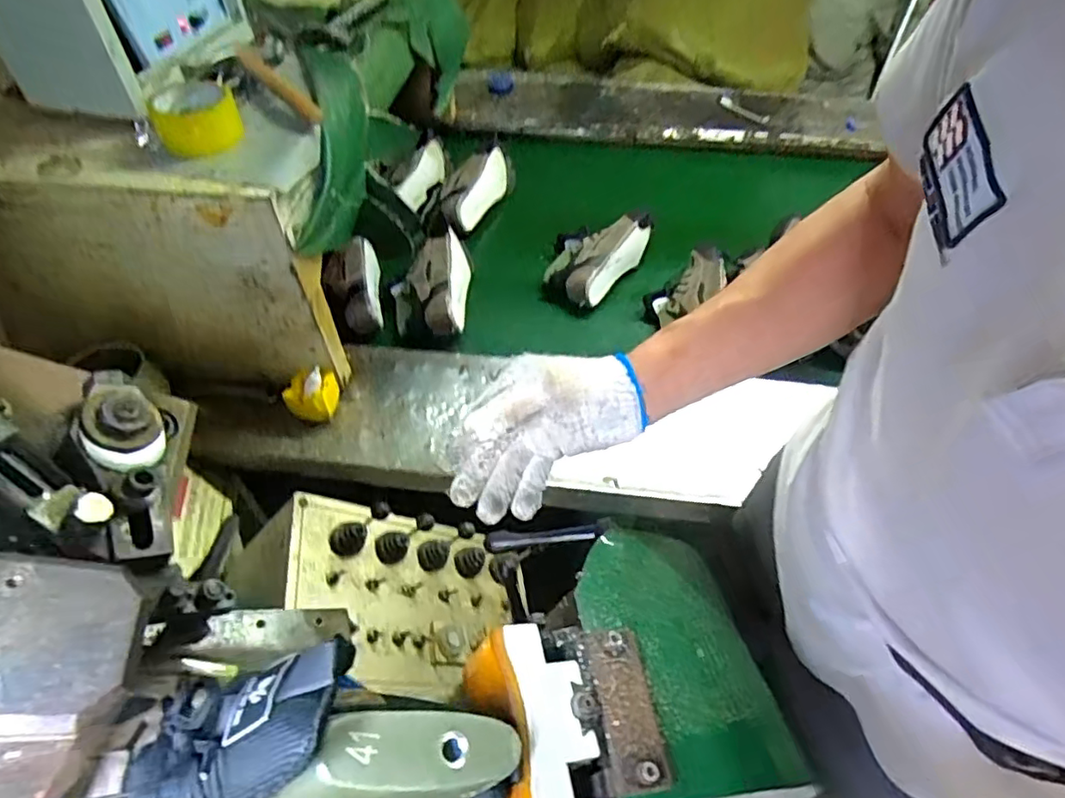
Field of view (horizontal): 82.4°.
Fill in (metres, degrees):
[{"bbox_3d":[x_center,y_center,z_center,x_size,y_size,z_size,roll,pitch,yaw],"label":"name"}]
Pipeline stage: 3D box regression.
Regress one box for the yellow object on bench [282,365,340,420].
[{"bbox_3d":[-0.325,-0.013,0.895,0.075,0.058,0.068,-8,52,-6],"label":"yellow object on bench"}]

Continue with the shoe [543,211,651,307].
[{"bbox_3d":[0.125,-0.287,1.183,0.151,0.112,0.250,30,58,22],"label":"shoe"}]

